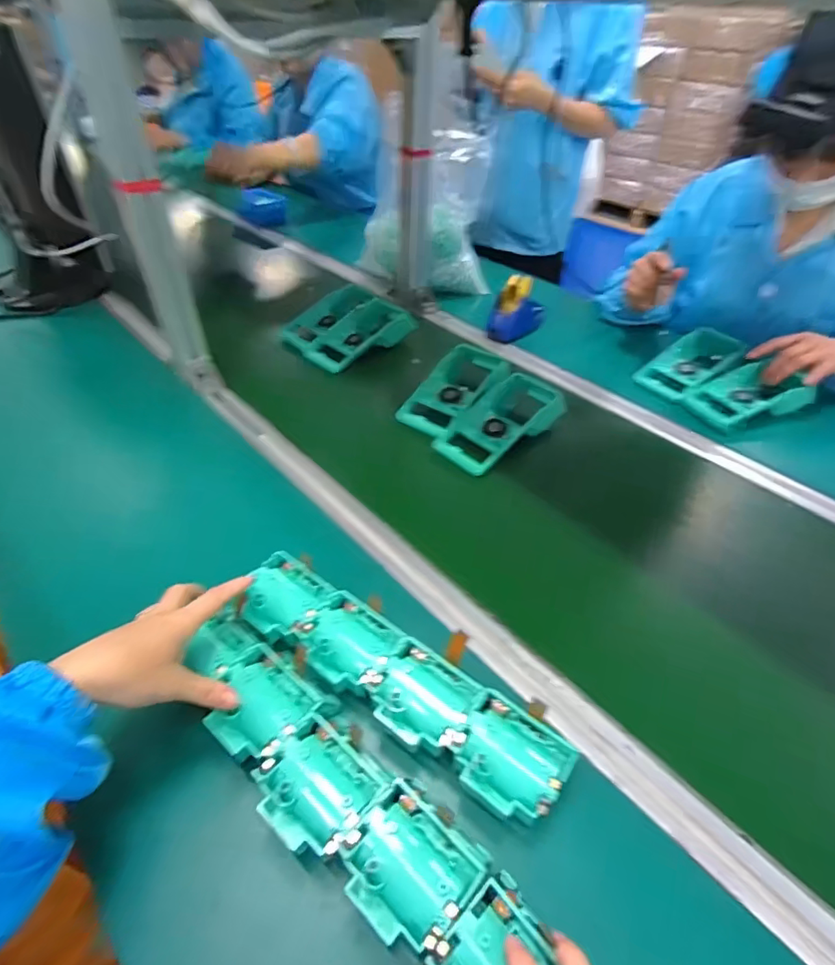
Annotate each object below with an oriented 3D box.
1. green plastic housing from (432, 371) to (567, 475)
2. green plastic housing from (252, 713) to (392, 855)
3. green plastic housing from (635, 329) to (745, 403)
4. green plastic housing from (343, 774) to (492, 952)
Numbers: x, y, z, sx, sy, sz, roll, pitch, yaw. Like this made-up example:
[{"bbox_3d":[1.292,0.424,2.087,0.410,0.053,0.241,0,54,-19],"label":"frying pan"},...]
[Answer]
[{"bbox_3d":[0.111,-0.083,0.672,0.094,0.046,0.178,33,51,28],"label":"green plastic housing"},{"bbox_3d":[-0.064,0.210,0.345,0.073,0.028,0.067,29,49,25],"label":"green plastic housing"},{"bbox_3d":[0.433,-0.194,0.806,0.179,0.052,0.103,-29,52,-29],"label":"green plastic housing"},{"bbox_3d":[-0.002,0.240,0.318,0.074,0.033,0.072,26,48,23],"label":"green plastic housing"}]

